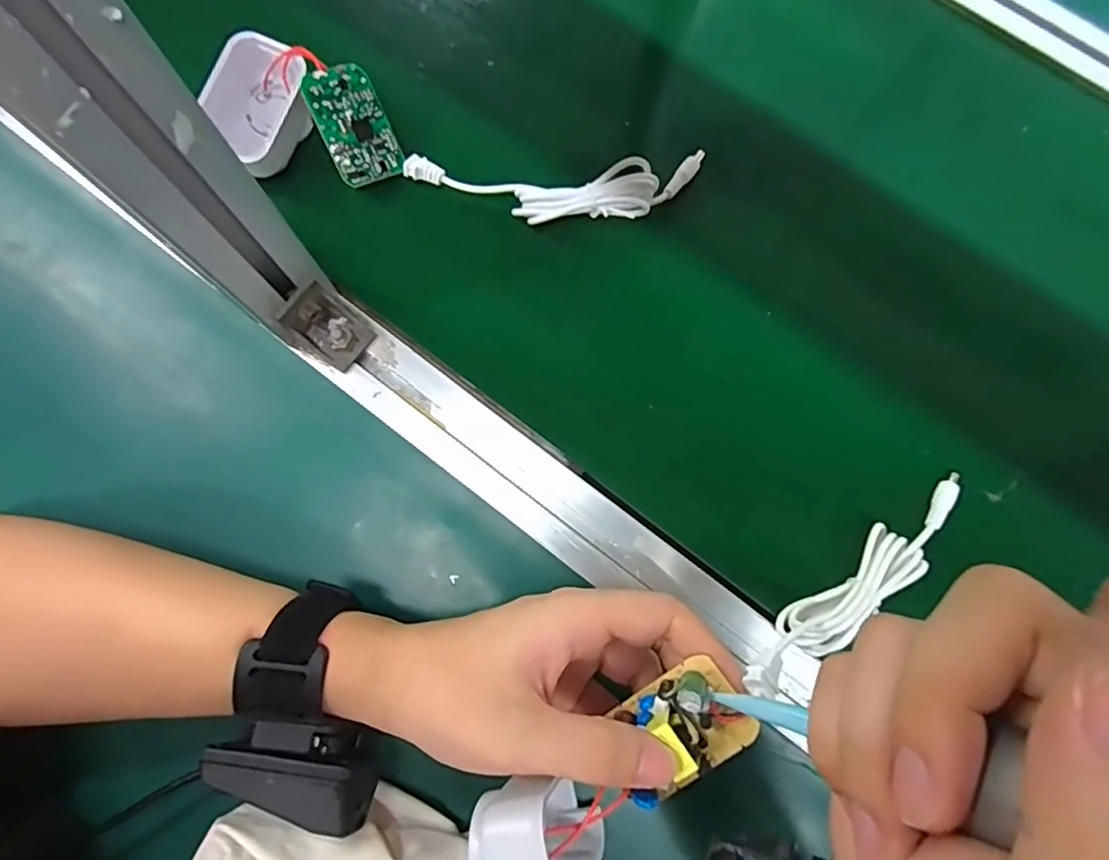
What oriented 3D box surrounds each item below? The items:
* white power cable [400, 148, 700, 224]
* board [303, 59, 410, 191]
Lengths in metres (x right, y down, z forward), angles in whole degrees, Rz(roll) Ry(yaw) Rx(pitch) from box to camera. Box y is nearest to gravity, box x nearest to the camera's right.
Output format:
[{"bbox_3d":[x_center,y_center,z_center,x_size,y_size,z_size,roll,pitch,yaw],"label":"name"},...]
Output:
[{"bbox_3d":[0.002,-0.140,0.337,0.172,0.021,0.046,-3,76,-2],"label":"white power cable"},{"bbox_3d":[-0.112,-0.171,0.329,0.037,0.004,0.062,-28,103,-19],"label":"board"}]

